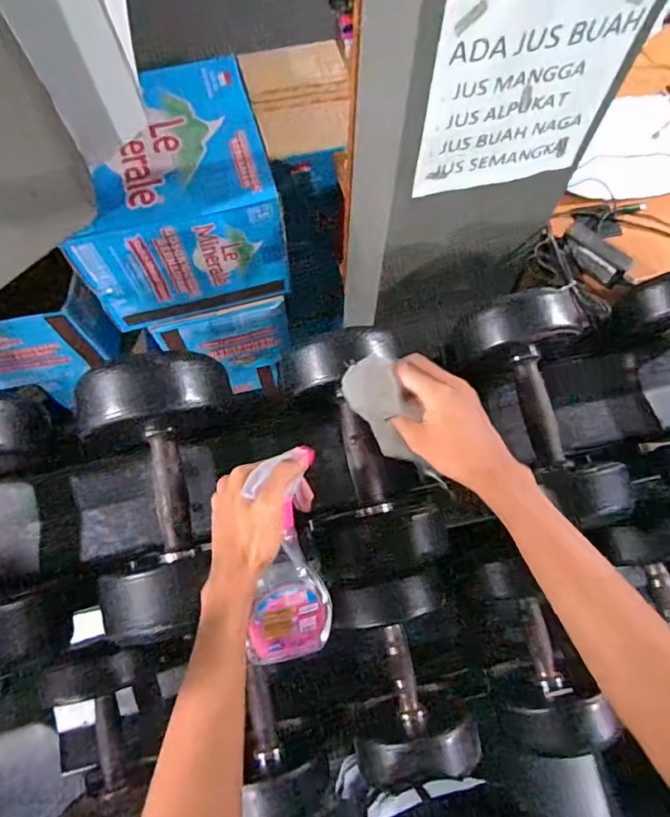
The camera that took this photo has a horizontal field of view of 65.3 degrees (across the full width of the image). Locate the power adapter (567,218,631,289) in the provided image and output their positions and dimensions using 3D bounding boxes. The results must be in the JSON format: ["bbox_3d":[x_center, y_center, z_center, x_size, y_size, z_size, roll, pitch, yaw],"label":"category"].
[{"bbox_3d":[0.383,-0.228,0.762,0.041,0.032,0.106,-41,88,-15],"label":"power adapter"}]

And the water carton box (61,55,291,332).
[{"bbox_3d":[-0.291,-0.383,0.974,0.331,0.269,0.315,-15,69,-6],"label":"water carton box"}]

